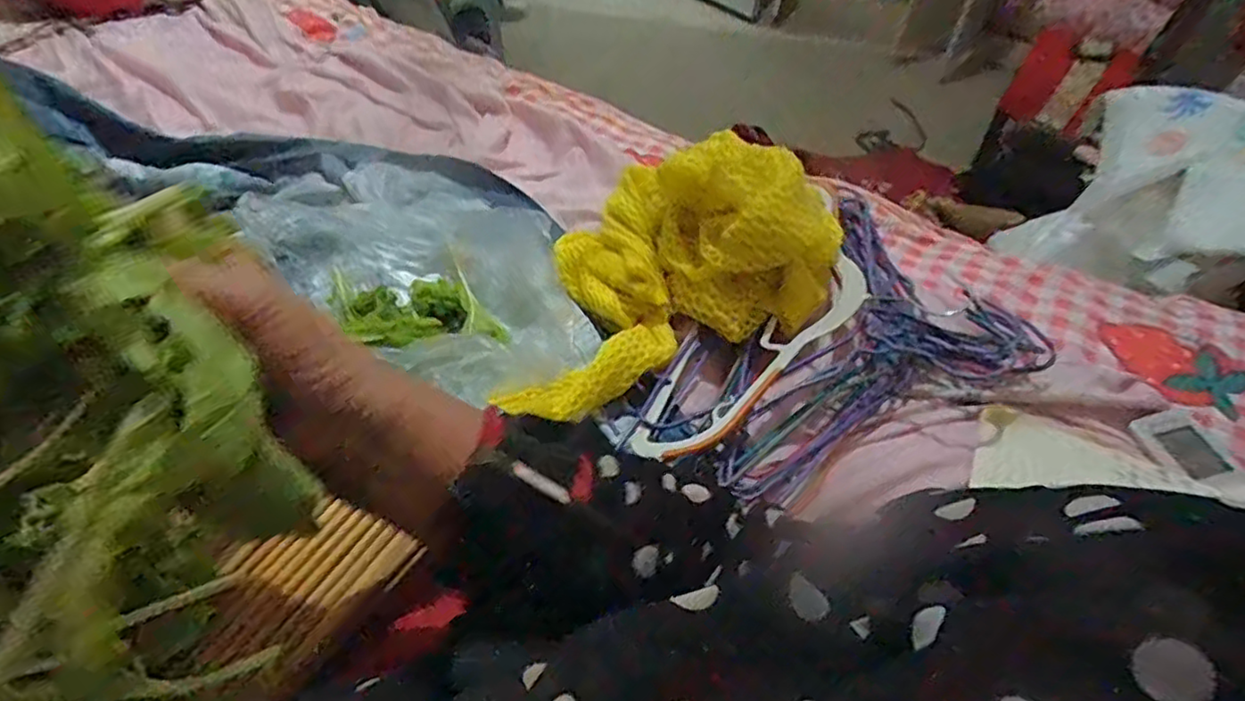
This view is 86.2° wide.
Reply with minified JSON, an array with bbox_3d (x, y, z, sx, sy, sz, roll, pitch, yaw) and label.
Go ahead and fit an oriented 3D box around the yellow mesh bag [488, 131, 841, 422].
[{"bbox_3d":[0.051,-0.060,0.539,0.236,0.121,0.272,16,46,9],"label":"yellow mesh bag"}]

